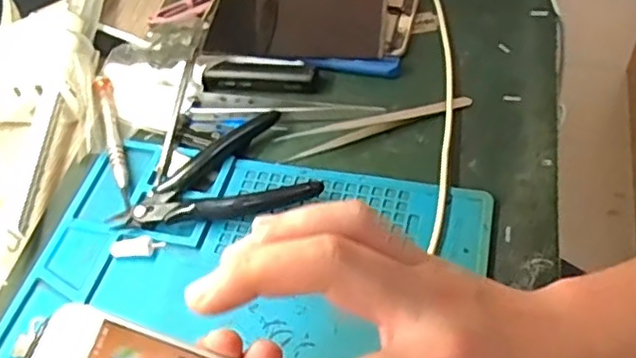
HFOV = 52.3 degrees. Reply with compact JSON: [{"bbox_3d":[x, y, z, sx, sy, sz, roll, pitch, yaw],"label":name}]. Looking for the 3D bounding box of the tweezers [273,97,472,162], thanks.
[{"bbox_3d":[0.038,-0.037,0.415,0.125,0.008,0.015,-16,52,-7],"label":"tweezers"}]

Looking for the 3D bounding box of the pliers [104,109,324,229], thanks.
[{"bbox_3d":[-0.065,-0.007,0.397,0.119,0.013,0.078,-12,51,-4],"label":"pliers"}]

